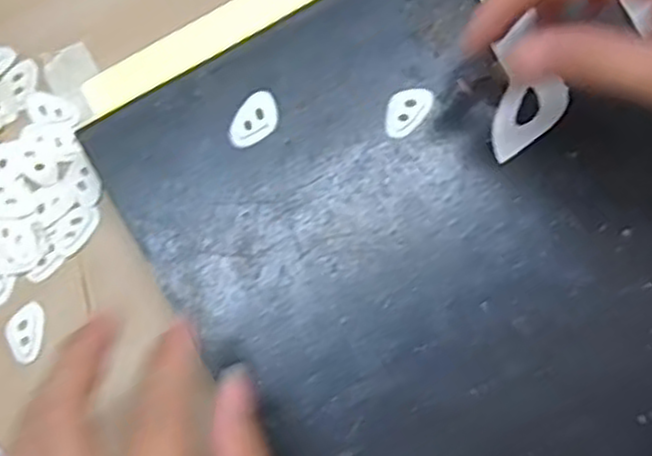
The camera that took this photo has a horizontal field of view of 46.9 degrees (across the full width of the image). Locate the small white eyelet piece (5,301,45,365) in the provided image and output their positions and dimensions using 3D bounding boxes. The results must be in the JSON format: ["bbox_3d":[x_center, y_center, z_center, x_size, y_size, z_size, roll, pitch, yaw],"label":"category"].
[{"bbox_3d":[-0.135,0.046,0.334,0.015,0.004,0.027,1,79,1],"label":"small white eyelet piece"}]

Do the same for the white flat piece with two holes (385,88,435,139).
[{"bbox_3d":[0.035,-0.052,0.329,0.017,0.004,0.026,37,82,8],"label":"white flat piece with two holes"}]

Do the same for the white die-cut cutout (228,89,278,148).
[{"bbox_3d":[-0.031,-0.048,0.328,0.017,0.004,0.027,33,82,7],"label":"white die-cut cutout"}]

